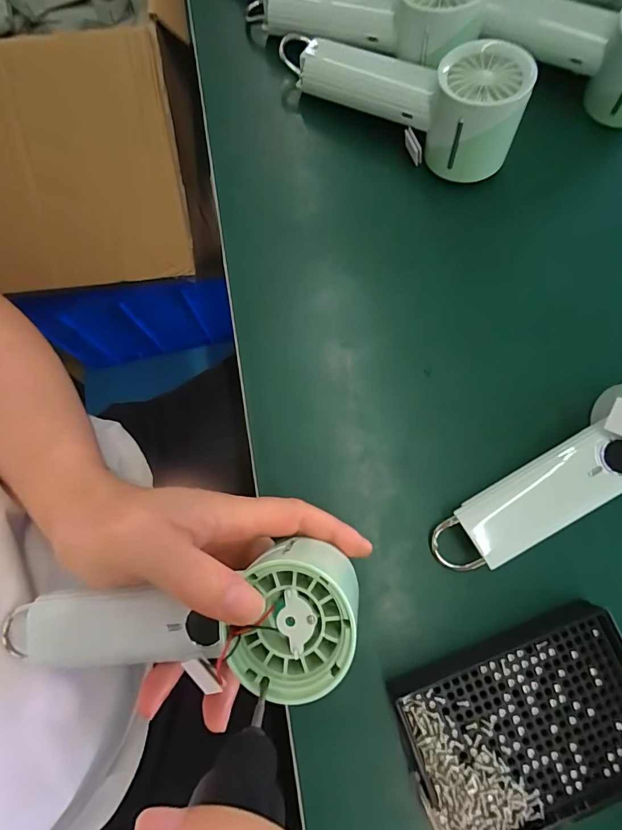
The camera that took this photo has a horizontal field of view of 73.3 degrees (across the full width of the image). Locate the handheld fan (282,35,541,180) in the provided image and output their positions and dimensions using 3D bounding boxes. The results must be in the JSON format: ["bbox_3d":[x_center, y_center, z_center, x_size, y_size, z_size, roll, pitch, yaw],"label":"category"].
[{"bbox_3d":[0.072,-0.247,0.306,0.181,0.058,0.062,38,81,8],"label":"handheld fan"}]

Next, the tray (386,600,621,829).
[{"bbox_3d":[0.124,0.177,0.242,0.140,0.019,0.093,-20,78,-3],"label":"tray"}]

